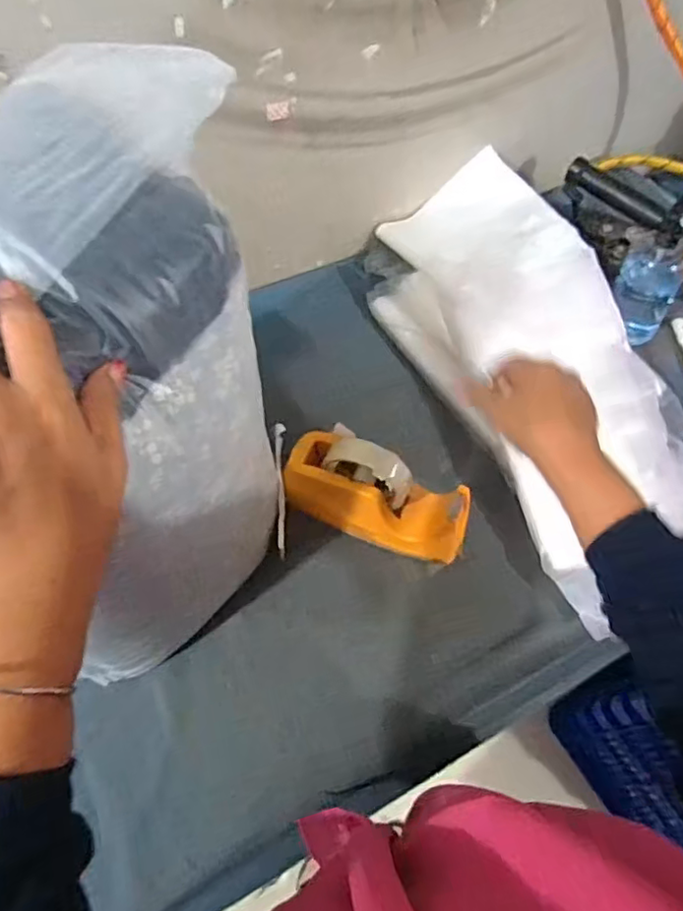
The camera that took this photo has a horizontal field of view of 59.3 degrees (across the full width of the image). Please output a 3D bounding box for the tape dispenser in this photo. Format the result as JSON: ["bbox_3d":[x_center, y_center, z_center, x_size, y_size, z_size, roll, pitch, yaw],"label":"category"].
[{"bbox_3d":[0.037,0.039,0.621,0.194,0.082,0.075,24,63,10],"label":"tape dispenser"}]

